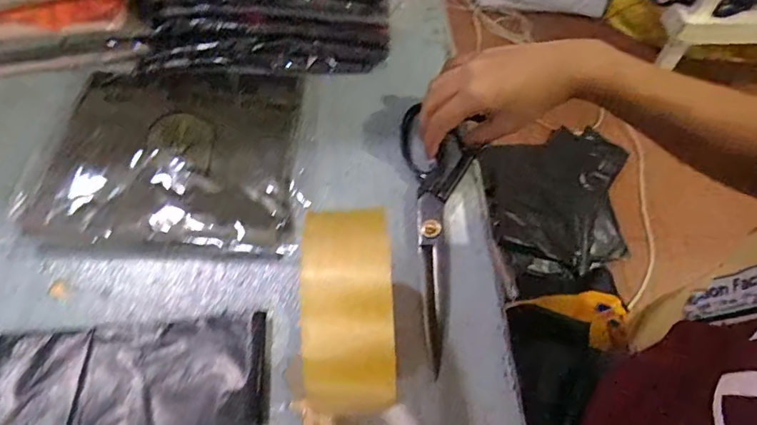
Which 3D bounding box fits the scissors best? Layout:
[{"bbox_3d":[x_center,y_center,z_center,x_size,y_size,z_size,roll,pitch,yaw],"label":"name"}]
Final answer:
[{"bbox_3d":[0.045,0.007,0.415,0.064,0.021,0.234,5,62,2],"label":"scissors"}]

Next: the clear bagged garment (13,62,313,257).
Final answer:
[{"bbox_3d":[-0.181,-0.065,0.446,0.232,0.024,0.205,5,60,2],"label":"clear bagged garment"}]

